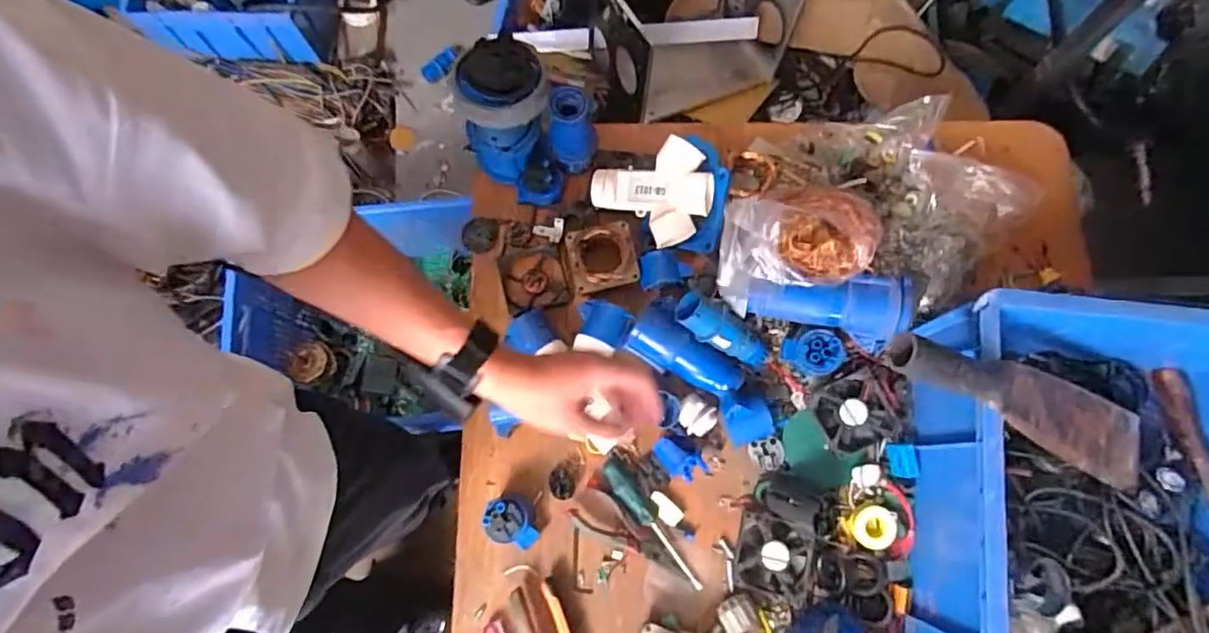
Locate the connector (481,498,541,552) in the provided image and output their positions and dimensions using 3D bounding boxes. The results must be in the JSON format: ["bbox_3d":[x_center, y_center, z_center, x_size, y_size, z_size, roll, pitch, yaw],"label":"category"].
[{"bbox_3d":[-0.105,0.238,0.703,0.066,0.058,0.051,22,78,6],"label":"connector"}]

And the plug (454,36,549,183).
[{"bbox_3d":[-0.120,-0.242,0.756,0.108,0.178,0.097,-6,76,-1],"label":"plug"}]

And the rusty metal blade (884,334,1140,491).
[{"bbox_3d":[0.413,0.089,0.587,0.367,0.029,0.082,20,76,-24],"label":"rusty metal blade"}]

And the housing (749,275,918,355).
[{"bbox_3d":[0.256,-0.008,0.706,0.179,0.071,0.075,7,76,2],"label":"housing"}]

